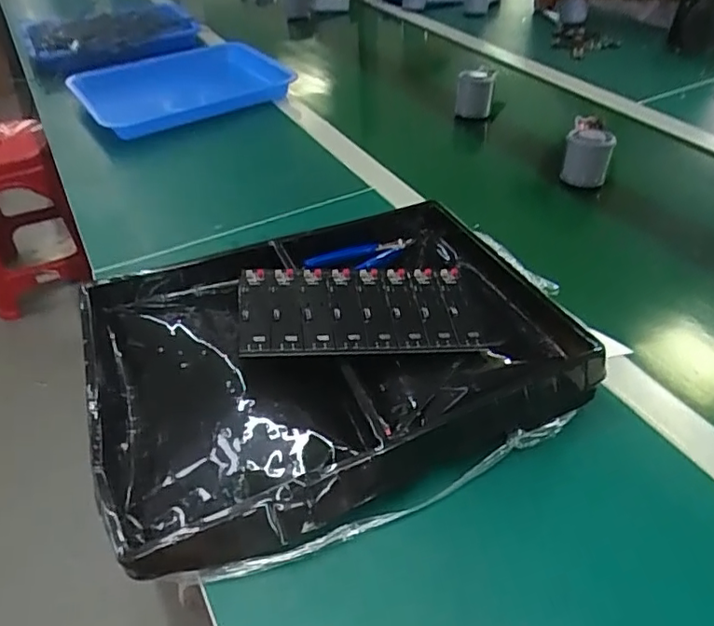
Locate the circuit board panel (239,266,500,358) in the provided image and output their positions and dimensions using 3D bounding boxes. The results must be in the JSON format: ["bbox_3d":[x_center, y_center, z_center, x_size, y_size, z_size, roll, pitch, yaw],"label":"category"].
[{"bbox_3d":[0.004,-0.004,0.488,0.201,0.010,0.096,-2,44,-10],"label":"circuit board panel"}]

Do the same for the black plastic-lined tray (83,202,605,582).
[{"bbox_3d":[-0.025,0.024,0.489,0.396,0.062,0.310,-13,43,-12],"label":"black plastic-lined tray"}]

